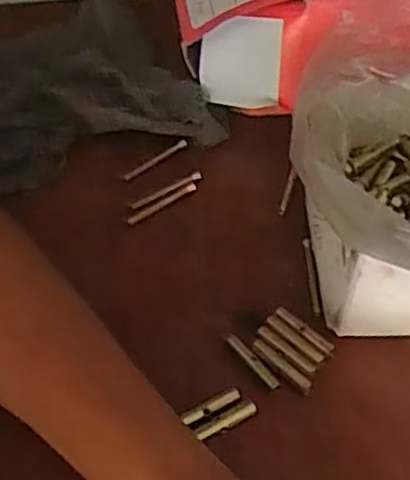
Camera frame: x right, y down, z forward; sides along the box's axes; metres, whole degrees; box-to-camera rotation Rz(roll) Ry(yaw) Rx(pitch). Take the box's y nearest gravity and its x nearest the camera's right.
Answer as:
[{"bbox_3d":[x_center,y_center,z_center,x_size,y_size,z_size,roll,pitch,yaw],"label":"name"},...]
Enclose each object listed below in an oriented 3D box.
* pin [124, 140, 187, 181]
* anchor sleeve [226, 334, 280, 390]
[{"bbox_3d":[-0.031,-0.050,0.448,0.047,0.005,0.004,-36,58,-23],"label":"pin"},{"bbox_3d":[0.024,0.060,0.357,0.006,0.004,0.036,-34,57,-22],"label":"anchor sleeve"}]

